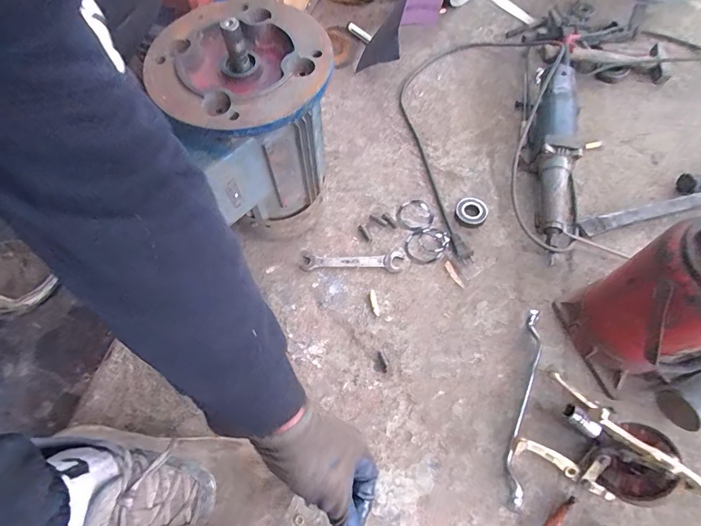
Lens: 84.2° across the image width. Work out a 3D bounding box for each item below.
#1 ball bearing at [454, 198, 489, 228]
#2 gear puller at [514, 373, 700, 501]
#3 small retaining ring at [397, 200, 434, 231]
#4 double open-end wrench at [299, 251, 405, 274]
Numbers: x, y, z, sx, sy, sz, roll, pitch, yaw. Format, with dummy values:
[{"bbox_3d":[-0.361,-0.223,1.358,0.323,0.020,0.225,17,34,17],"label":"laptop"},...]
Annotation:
[{"bbox_3d":[0.199,-0.084,0.640,0.050,0.021,0.052,-1,63,2],"label":"ball bearing"},{"bbox_3d":[0.291,0.210,0.440,0.154,0.105,0.112,33,69,18],"label":"gear puller"},{"bbox_3d":[0.108,-0.079,0.647,0.060,0.007,0.060,-1,63,2],"label":"small retaining ring"},{"bbox_3d":[0.003,-0.002,0.611,0.160,0.007,0.035,1,63,4],"label":"double open-end wrench"}]

